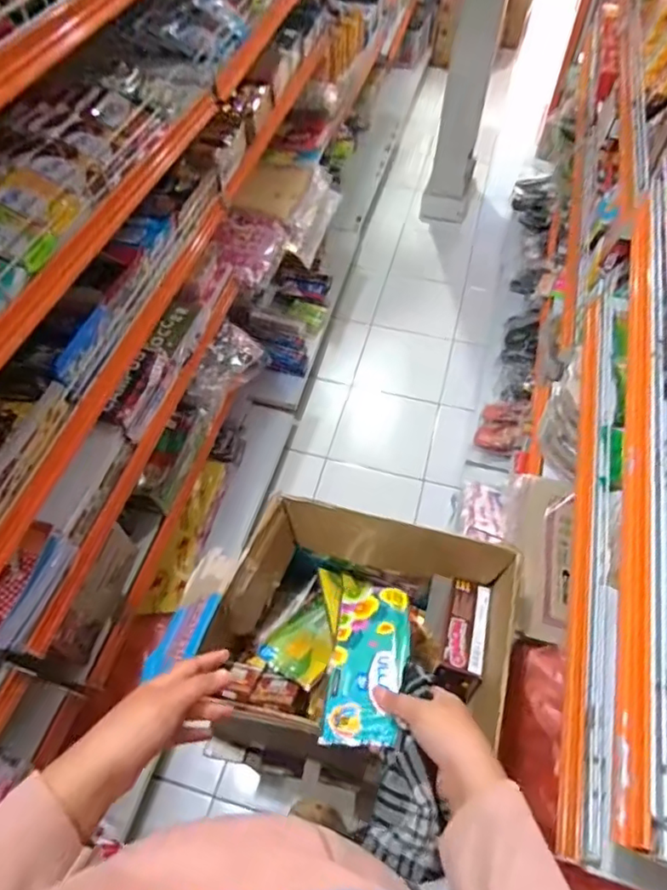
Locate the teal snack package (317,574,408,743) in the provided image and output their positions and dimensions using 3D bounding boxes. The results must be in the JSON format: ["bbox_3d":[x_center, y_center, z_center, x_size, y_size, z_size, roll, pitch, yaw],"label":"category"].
[{"bbox_3d":[0.043,0.225,0.624,0.084,0.013,0.274,-3,17,7],"label":"teal snack package"}]

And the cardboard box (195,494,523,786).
[{"bbox_3d":[0.040,0.256,0.765,0.346,0.235,0.251,13,57,8],"label":"cardboard box"}]

